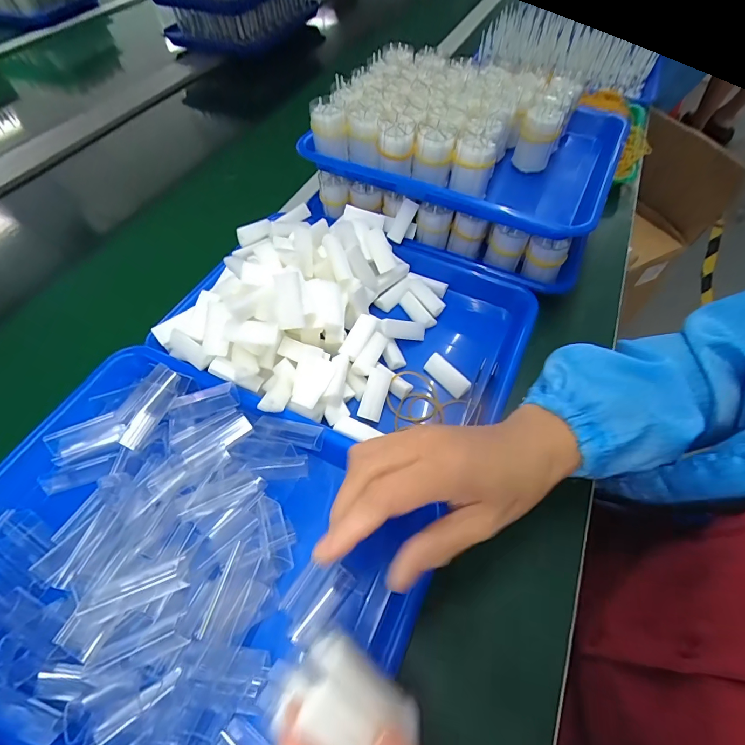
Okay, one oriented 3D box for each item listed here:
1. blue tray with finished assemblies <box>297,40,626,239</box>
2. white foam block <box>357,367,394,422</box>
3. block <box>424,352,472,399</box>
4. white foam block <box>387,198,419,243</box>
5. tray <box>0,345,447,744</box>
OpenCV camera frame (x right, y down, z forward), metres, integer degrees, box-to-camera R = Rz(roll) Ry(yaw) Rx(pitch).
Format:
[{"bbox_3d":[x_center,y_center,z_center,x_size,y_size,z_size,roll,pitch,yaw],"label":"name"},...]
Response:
[{"bbox_3d":[0.111,-0.282,0.463,0.320,0.074,0.249,18,59,12],"label":"blue tray with finished assemblies"},{"bbox_3d":[0.003,0.020,0.354,0.019,0.012,0.045,16,80,11],"label":"white foam block"},{"bbox_3d":[0.070,0.003,0.373,0.017,0.016,0.046,-41,77,-23],"label":"block"},{"bbox_3d":[0.034,-0.173,0.456,0.019,0.046,0.017,34,33,3],"label":"white foam block"},{"bbox_3d":[-0.138,0.129,0.288,0.325,0.042,0.243,21,59,14],"label":"tray"}]

